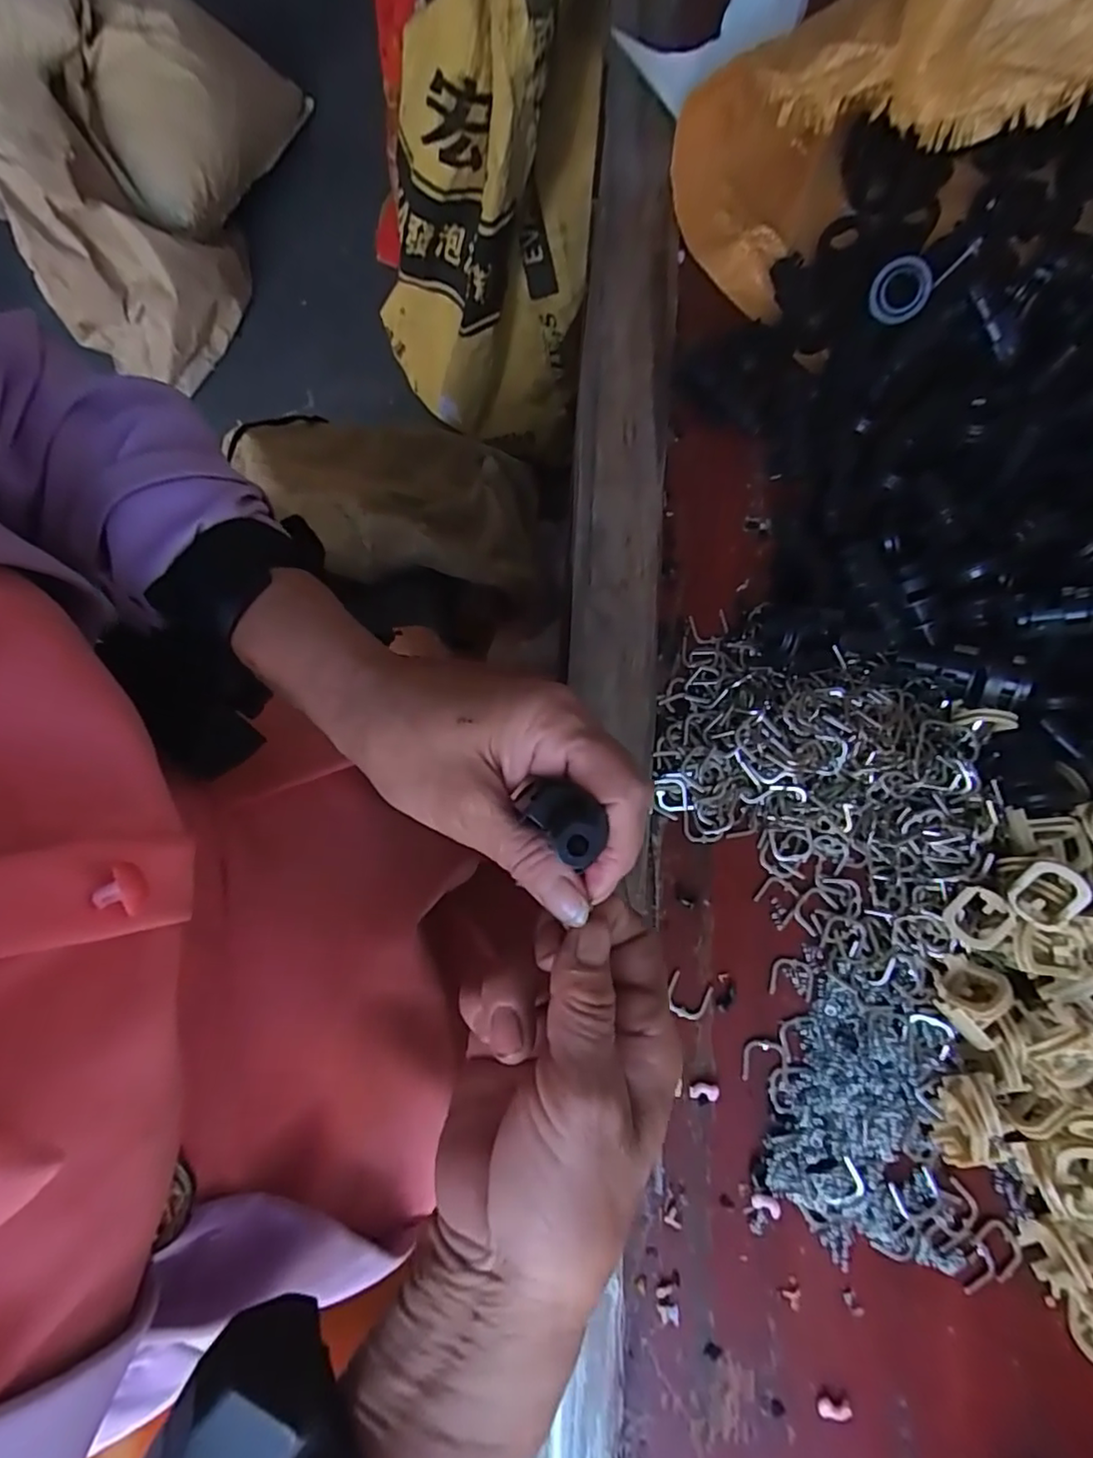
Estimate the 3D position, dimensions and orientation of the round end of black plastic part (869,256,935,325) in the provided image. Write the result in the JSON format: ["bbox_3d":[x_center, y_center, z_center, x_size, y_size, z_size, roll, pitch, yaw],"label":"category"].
[{"bbox_3d":[0.172,-0.212,0.299,0.027,0.005,0.027,5,122,7],"label":"round end of black plastic part"}]

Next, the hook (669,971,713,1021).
[{"bbox_3d":[0.062,0.118,0.271,0.019,0.004,0.017,23,79,5],"label":"hook"}]

